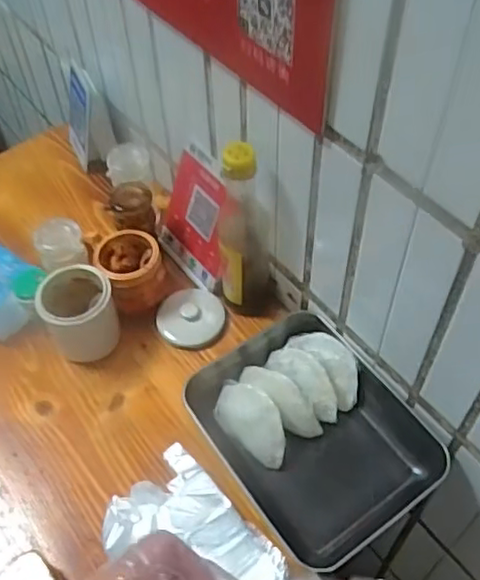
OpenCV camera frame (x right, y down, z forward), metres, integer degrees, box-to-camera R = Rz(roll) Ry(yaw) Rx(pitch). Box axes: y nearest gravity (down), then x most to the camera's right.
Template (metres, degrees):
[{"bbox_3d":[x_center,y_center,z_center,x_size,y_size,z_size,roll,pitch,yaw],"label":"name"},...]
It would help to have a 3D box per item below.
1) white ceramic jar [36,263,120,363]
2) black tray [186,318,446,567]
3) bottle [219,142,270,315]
[{"bbox_3d":[-0.194,0.027,0.780,0.085,0.095,0.085,-1,53,1],"label":"white ceramic jar"},{"bbox_3d":[0.076,0.157,0.713,0.190,0.055,0.260,-30,58,-19],"label":"black tray"},{"bbox_3d":[0.004,-0.064,0.759,0.064,0.270,0.069,0,54,2],"label":"bottle"}]

